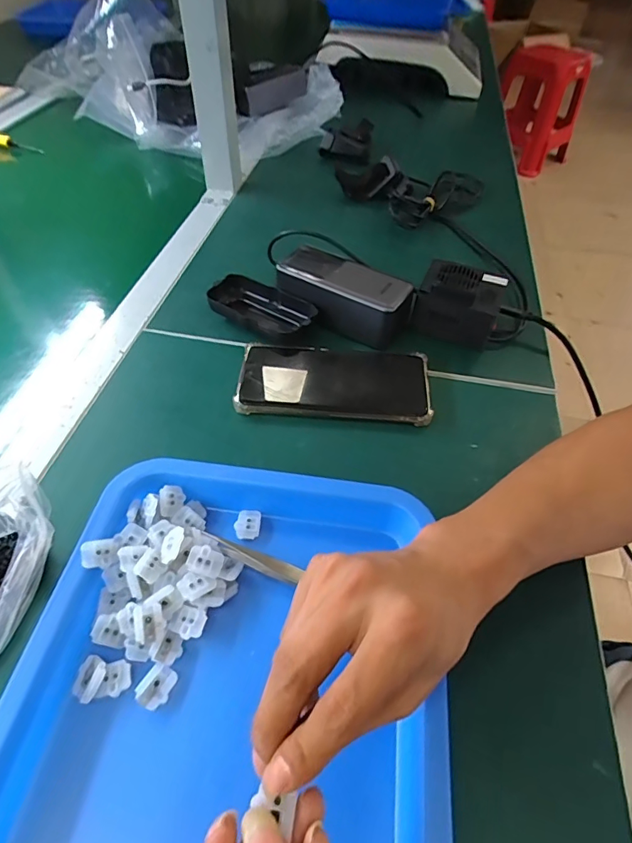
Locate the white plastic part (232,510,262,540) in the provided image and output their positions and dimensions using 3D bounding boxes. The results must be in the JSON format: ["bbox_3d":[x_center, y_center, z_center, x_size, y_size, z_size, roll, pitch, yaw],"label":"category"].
[{"bbox_3d":[-0.048,0.073,0.331,0.017,0.007,0.021,4,50,0],"label":"white plastic part"}]

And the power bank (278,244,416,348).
[{"bbox_3d":[0.025,-0.127,0.464,0.133,0.041,0.055,27,54,18],"label":"power bank"}]

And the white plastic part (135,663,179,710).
[{"bbox_3d":[-0.090,0.149,0.265,0.017,0.007,0.021,23,52,15],"label":"white plastic part"}]

